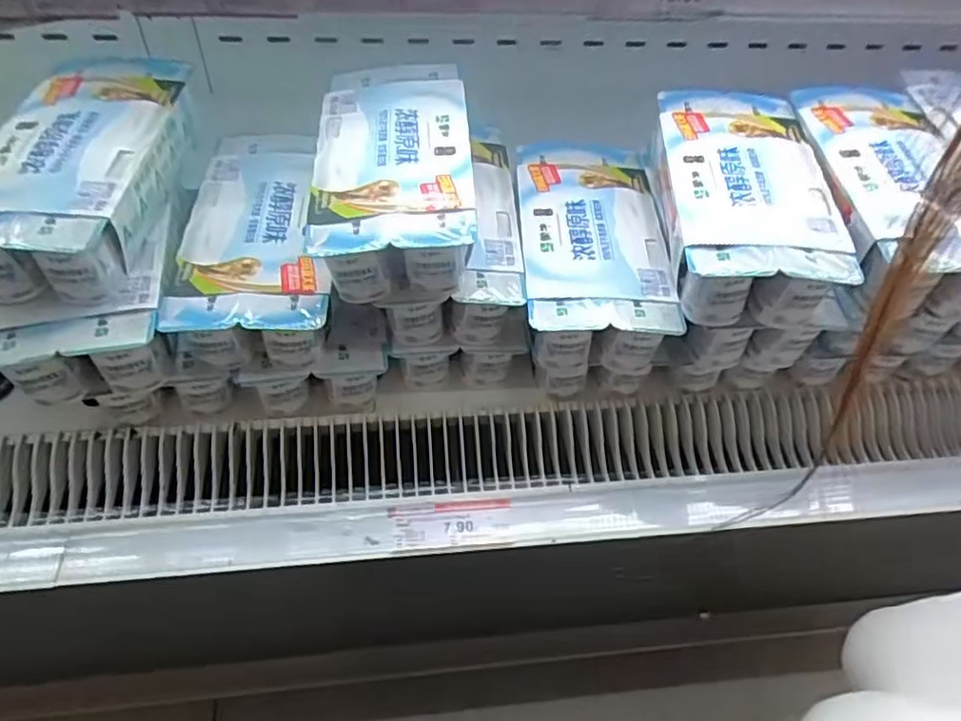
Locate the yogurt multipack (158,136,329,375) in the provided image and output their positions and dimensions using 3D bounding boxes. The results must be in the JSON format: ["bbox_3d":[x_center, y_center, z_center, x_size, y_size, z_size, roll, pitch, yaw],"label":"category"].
[{"bbox_3d":[-0.203,-0.100,0.577,0.117,0.065,0.237,-7,52,-11],"label":"yogurt multipack"}]

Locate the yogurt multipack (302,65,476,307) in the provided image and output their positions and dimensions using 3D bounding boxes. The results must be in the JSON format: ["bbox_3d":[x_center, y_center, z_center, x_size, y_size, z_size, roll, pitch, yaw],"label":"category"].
[{"bbox_3d":[-0.074,-0.159,0.557,0.124,0.072,0.243,0,51,-5],"label":"yogurt multipack"}]

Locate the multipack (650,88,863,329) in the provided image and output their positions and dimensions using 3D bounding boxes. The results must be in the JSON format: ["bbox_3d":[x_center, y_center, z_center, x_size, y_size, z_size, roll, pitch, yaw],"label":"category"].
[{"bbox_3d":[0.221,-0.134,0.563,0.125,0.073,0.233,5,50,-1],"label":"multipack"}]

